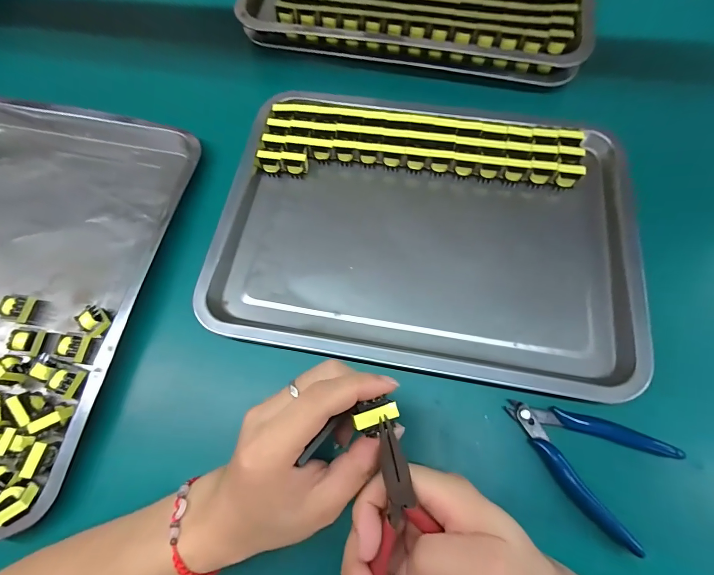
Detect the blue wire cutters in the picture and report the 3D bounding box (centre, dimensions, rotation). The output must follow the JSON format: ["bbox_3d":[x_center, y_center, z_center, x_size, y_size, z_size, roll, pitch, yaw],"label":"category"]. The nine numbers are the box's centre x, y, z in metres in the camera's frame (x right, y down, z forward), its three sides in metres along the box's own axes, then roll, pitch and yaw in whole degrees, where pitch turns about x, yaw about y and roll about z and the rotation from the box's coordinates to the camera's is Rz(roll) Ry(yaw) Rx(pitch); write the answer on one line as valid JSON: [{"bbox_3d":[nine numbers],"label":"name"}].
[{"bbox_3d":[0.170,0.123,0.271,0.112,0.015,0.076,36,76,13],"label":"blue wire cutters"}]

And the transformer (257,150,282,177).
[{"bbox_3d":[-0.088,-0.129,0.374,0.023,0.026,0.015,5,71,4],"label":"transformer"}]

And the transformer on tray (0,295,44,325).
[{"bbox_3d":[-0.307,0.019,0.327,0.017,0.022,0.024,12,72,7],"label":"transformer on tray"}]

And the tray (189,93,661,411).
[{"bbox_3d":[0.062,-0.071,0.350,0.369,0.033,0.293,9,72,6],"label":"tray"}]

